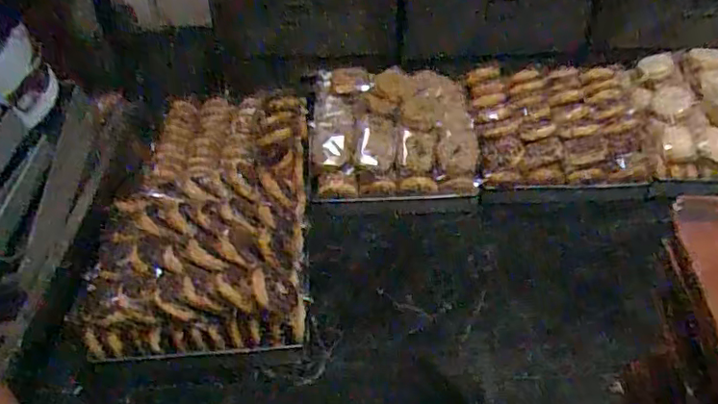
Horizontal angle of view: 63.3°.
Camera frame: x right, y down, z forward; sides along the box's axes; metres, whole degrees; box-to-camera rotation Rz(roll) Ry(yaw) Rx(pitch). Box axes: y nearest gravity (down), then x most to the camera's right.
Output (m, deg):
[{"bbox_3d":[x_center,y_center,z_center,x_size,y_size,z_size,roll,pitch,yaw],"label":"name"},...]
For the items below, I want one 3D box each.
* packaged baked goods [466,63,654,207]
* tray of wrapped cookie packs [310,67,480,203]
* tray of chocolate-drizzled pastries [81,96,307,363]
[{"bbox_3d":[0.487,-0.181,1.464,0.413,0.135,0.389,2,42,5],"label":"packaged baked goods"},{"bbox_3d":[0.078,-0.192,1.438,0.390,0.144,0.360,-2,42,0],"label":"tray of wrapped cookie packs"},{"bbox_3d":[-0.325,-0.027,1.322,0.407,0.144,0.773,-3,42,0],"label":"tray of chocolate-drizzled pastries"}]

